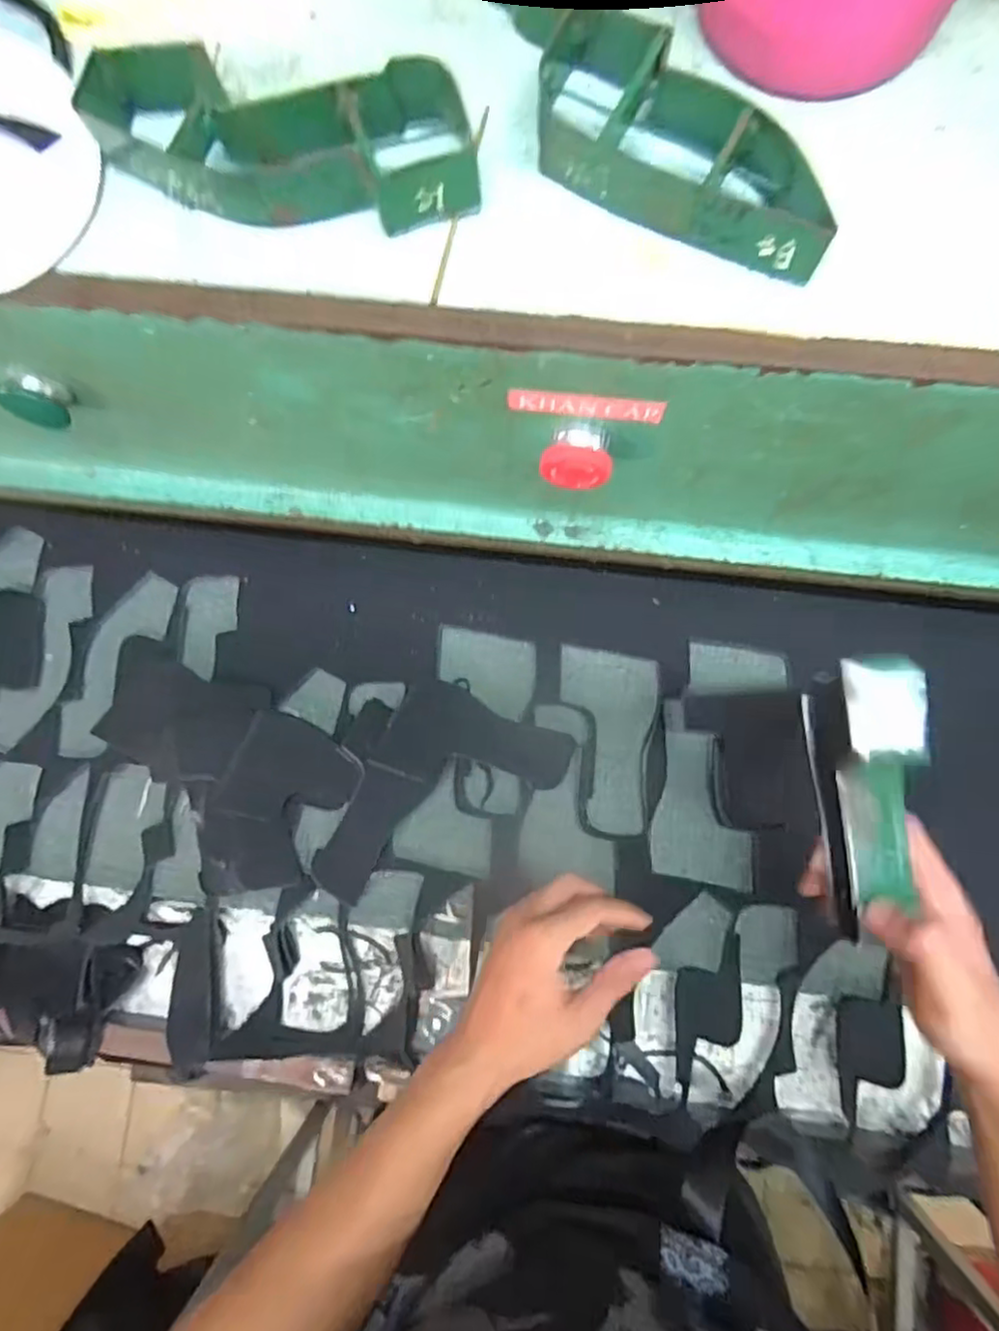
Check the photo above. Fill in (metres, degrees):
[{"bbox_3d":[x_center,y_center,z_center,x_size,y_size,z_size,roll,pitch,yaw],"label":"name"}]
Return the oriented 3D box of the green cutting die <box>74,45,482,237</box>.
[{"bbox_3d":[-0.097,-0.235,0.292,0.172,0.032,0.064,3,82,2],"label":"green cutting die"}]

